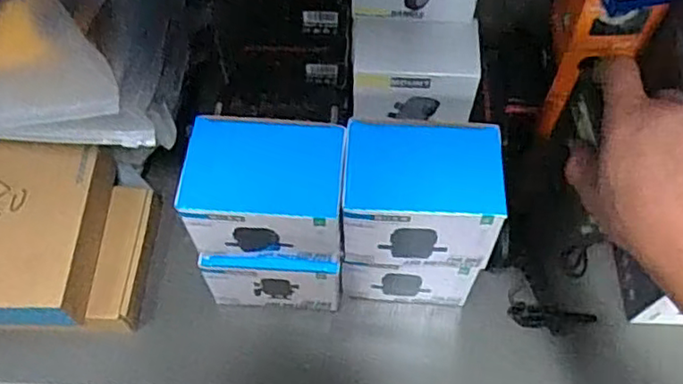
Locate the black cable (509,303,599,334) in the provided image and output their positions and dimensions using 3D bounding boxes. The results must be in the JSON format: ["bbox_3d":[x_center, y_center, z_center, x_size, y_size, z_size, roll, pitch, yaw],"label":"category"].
[{"bbox_3d":[0.198,0.120,0.607,0.078,0.012,0.022,10,62,5],"label":"black cable"}]

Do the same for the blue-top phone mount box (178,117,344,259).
[{"bbox_3d":[-0.057,-0.001,0.508,0.114,0.087,0.084,3,62,1],"label":"blue-top phone mount box"}]

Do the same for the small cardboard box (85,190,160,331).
[{"bbox_3d":[-0.201,0.060,0.605,0.038,0.041,0.127,5,62,3],"label":"small cardboard box"}]

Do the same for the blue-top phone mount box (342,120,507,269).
[{"bbox_3d":[0.062,0.003,0.510,0.115,0.085,0.082,4,62,2],"label":"blue-top phone mount box"}]

